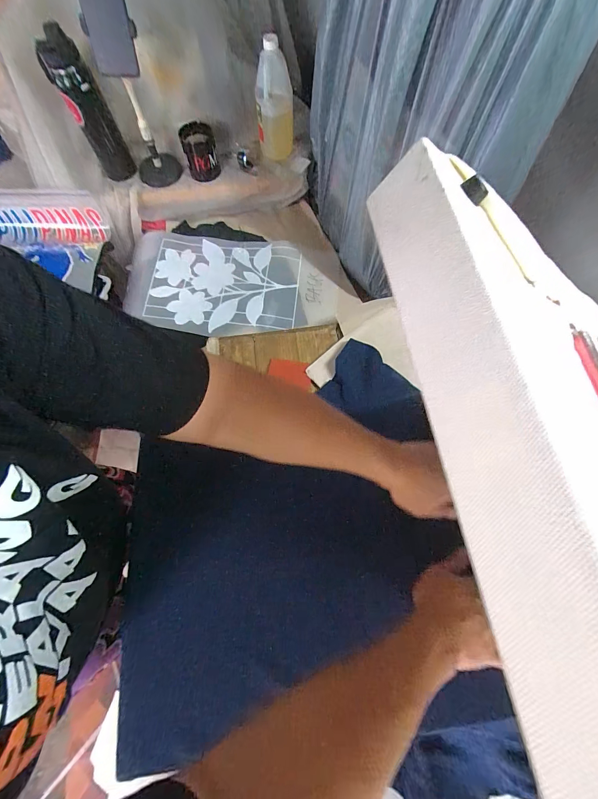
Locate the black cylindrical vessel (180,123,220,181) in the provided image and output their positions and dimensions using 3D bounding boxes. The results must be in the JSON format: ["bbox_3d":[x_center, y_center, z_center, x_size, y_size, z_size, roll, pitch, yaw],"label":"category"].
[{"bbox_3d":[-0.255,-0.642,0.856,0.083,0.114,0.071,-11,70,-5],"label":"black cylindrical vessel"}]

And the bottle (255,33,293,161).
[{"bbox_3d":[-0.060,-0.709,0.802,0.088,0.232,0.085,-5,69,-3],"label":"bottle"}]

